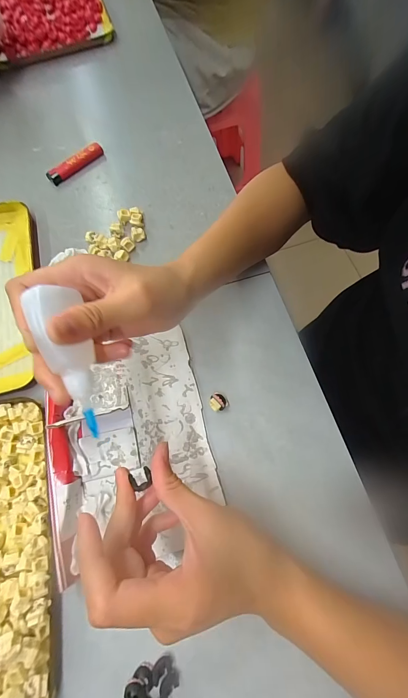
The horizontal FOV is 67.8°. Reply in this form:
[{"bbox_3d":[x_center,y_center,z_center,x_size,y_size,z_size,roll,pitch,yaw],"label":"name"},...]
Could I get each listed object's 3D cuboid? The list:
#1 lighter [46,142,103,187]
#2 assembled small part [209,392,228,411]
[{"bbox_3d":[-0.166,-0.241,0.394,0.077,0.016,0.018,-37,73,-12],"label":"lighter"},{"bbox_3d":[0.013,0.049,0.280,0.014,0.011,0.016,-35,72,-12],"label":"assembled small part"}]

